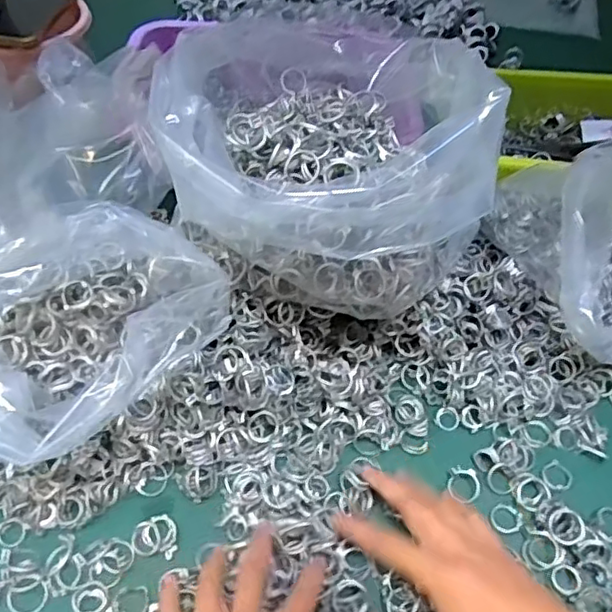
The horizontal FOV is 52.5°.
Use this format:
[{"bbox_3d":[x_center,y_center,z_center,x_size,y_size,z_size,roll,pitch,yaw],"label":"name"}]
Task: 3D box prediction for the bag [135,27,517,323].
[{"bbox_3d":[0.010,-0.089,0.398,0.192,0.132,0.159,-8,52,-12],"label":"bag"}]

